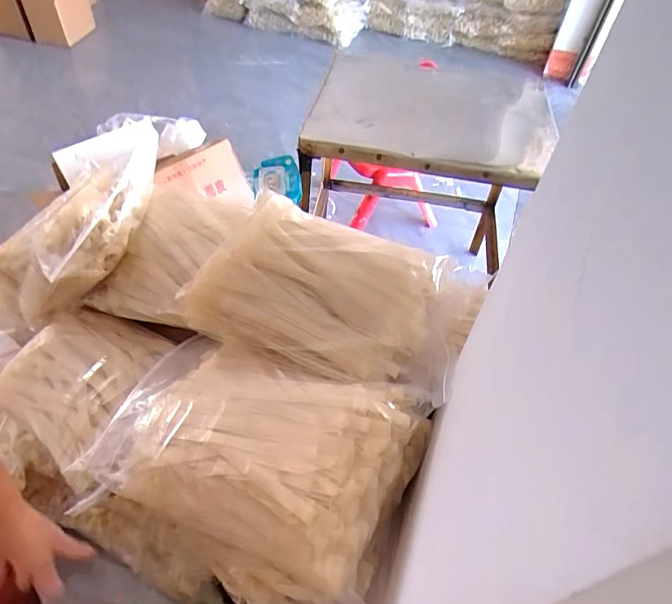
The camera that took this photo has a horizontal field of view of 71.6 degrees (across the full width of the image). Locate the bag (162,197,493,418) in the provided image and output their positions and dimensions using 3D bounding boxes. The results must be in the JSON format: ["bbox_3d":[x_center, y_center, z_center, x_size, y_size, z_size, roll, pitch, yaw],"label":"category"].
[{"bbox_3d":[0.004,-0.013,0.740,0.438,0.120,0.261,18,49,10],"label":"bag"}]

